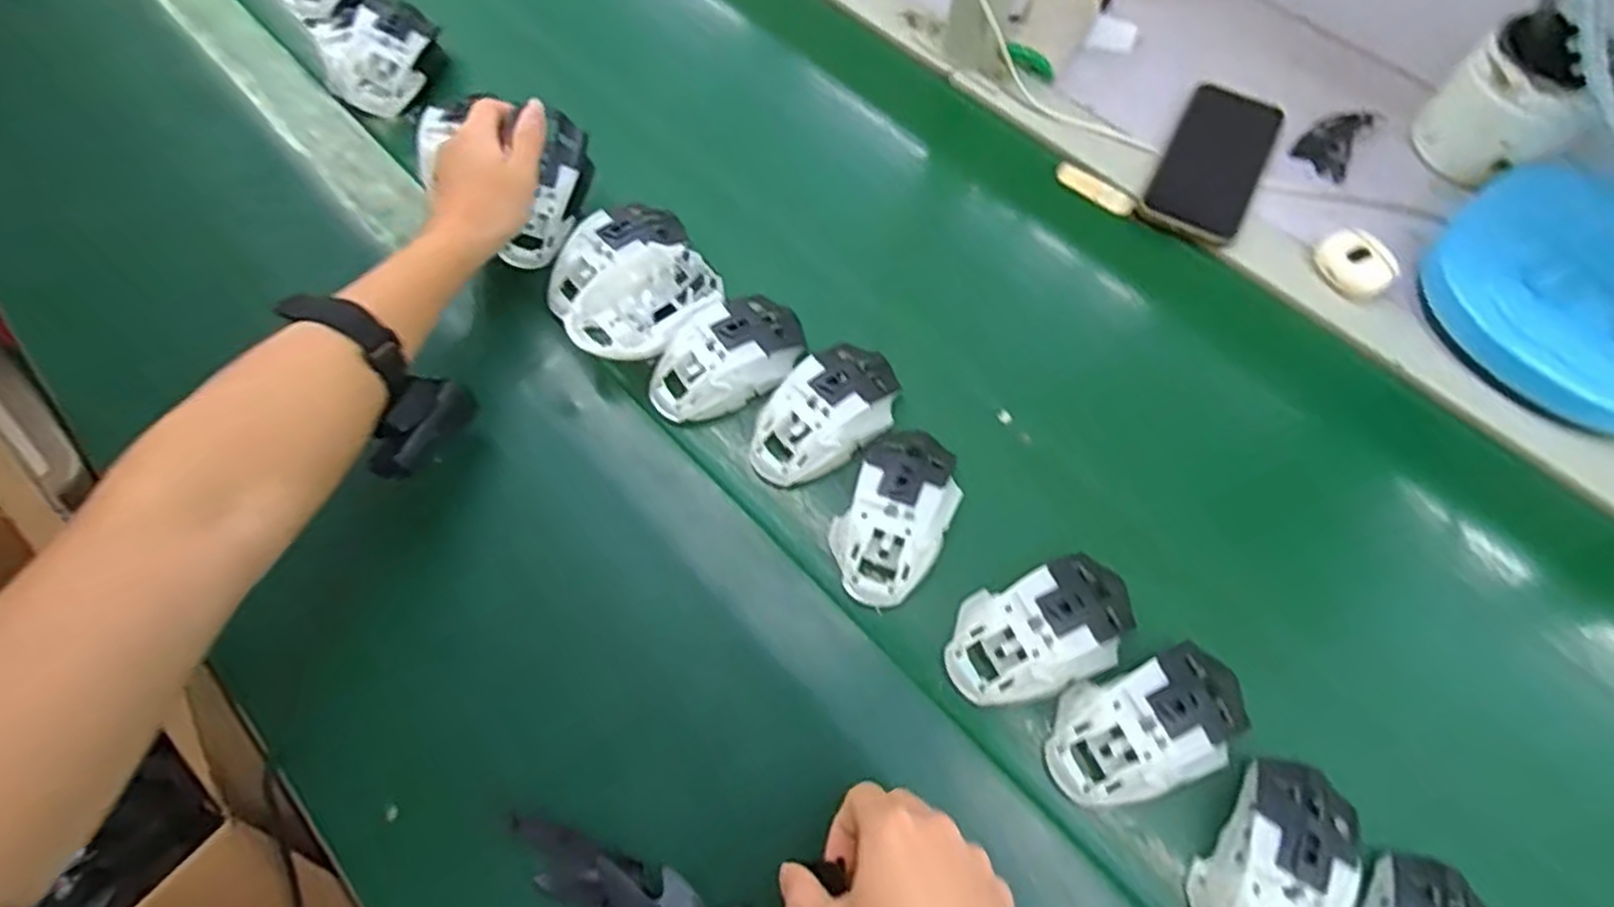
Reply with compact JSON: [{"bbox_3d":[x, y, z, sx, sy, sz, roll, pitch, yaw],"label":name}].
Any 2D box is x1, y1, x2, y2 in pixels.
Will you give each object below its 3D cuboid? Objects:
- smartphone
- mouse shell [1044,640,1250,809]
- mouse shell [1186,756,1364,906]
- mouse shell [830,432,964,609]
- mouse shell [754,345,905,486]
[{"bbox_3d":[0.327,-0.237,0.613,0.073,0.013,0.164,28,66,12],"label":"smartphone"},{"bbox_3d":[0.188,0.151,0.421,0.112,0.036,0.063,-17,65,-10],"label":"mouse shell"},{"bbox_3d":[0.242,0.214,0.390,0.068,0.033,0.115,37,68,16],"label":"mouse shell"},{"bbox_3d":[0.057,0.034,0.480,0.067,0.034,0.116,22,64,9],"label":"mouse shell"},{"bbox_3d":[0.013,-0.027,0.510,0.063,0.033,0.111,41,69,17],"label":"mouse shell"}]

